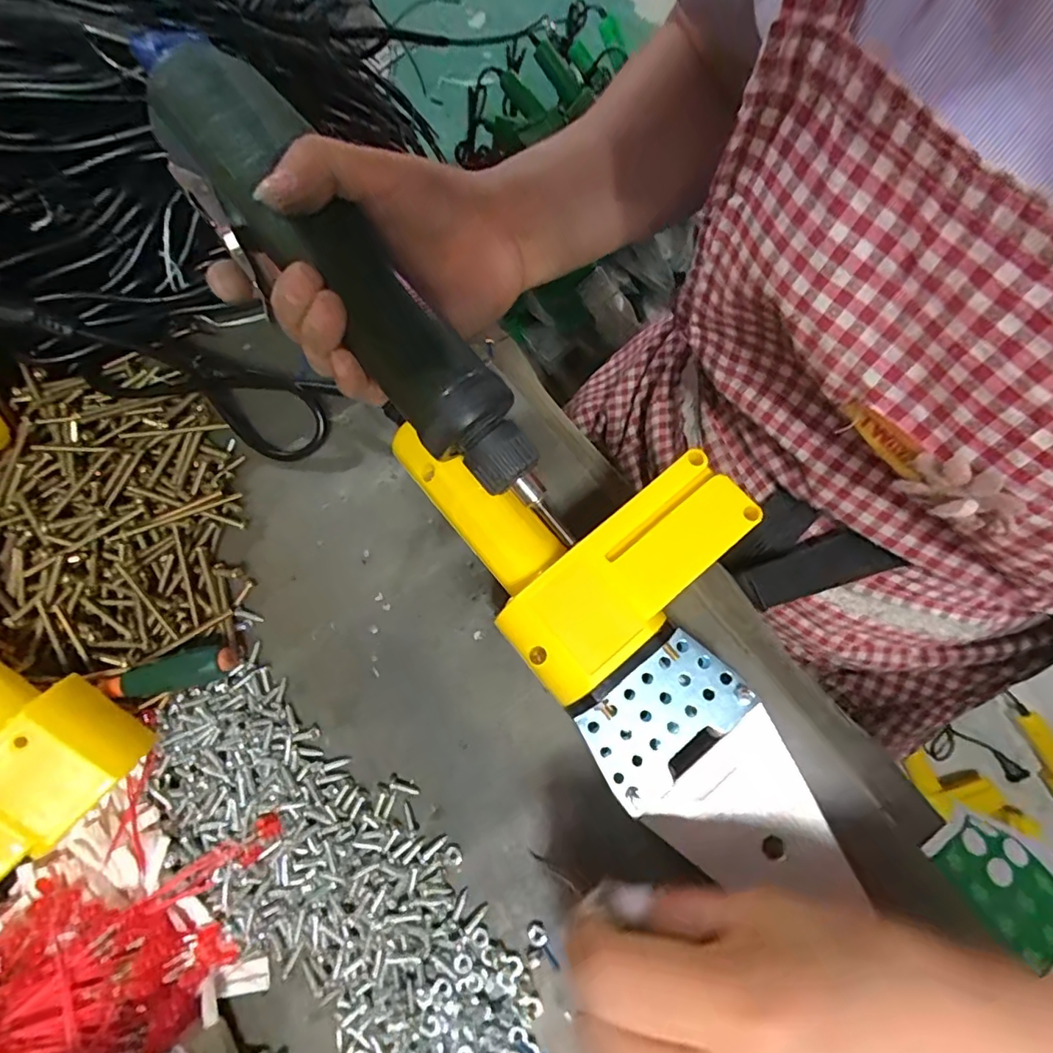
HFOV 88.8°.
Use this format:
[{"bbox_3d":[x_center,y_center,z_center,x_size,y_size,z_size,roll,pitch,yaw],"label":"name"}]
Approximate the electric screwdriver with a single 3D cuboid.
[{"bbox_3d":[-0.060,-0.090,0.221,0.046,0.033,0.227,-41,94,-13],"label":"electric screwdriver"}]

